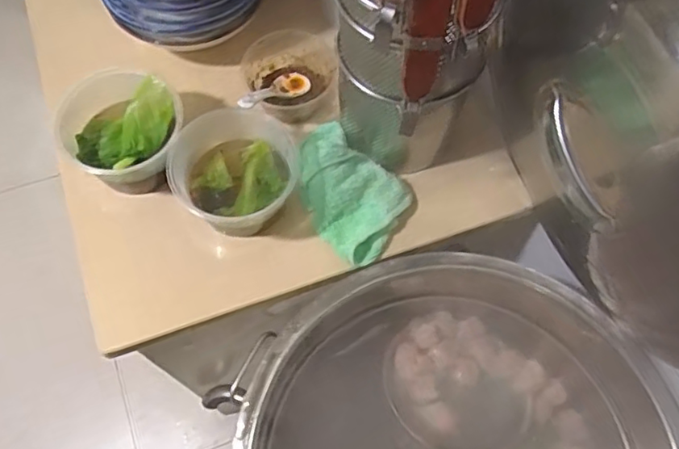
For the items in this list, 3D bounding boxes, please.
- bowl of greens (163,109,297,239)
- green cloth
[{"bbox_3d":[-0.111,-0.051,0.662,0.138,0.083,0.131,1,65,-1],"label":"bowl of greens"},{"bbox_3d":[0.003,-0.045,0.680,0.157,0.050,0.111,41,71,16],"label":"green cloth"}]

